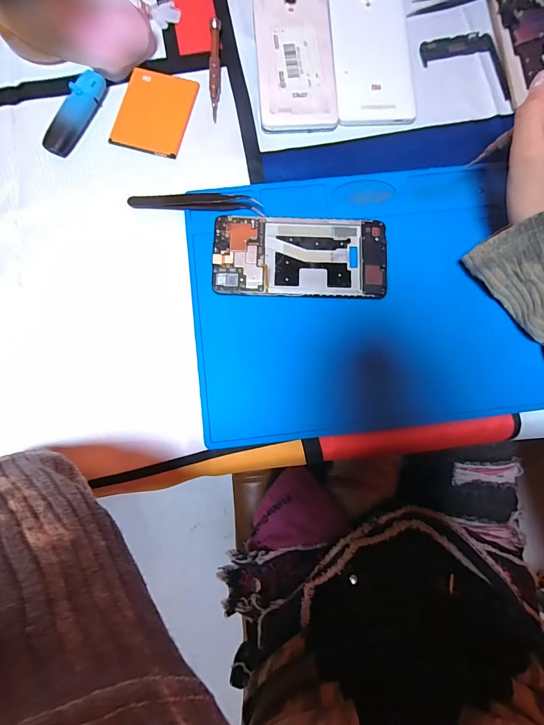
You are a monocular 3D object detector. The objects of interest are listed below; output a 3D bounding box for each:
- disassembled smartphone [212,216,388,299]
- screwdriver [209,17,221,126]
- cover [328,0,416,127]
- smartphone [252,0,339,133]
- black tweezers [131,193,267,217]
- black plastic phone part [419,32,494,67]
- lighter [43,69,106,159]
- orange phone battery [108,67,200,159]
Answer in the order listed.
[{"bbox_3d":[0.025,-0.092,0.309,0.148,0.007,0.070,2,82,-1],"label":"disassembled smartphone"},{"bbox_3d":[-0.054,-0.279,0.336,0.011,0.009,0.101,-1,82,-1],"label":"screwdriver"},{"bbox_3d":[0.096,-0.300,0.341,0.077,0.011,0.154,-3,82,-1],"label":"cover"},{"bbox_3d":[0.022,-0.287,0.335,0.072,0.013,0.142,-4,82,-1],"label":"smartphone"},{"bbox_3d":[-0.068,-0.144,0.309,0.117,0.012,0.014,5,82,0],"label":"black tweezers"},{"bbox_3d":[0.183,-0.315,0.350,0.074,0.004,0.025,-16,82,-3],"label":"black plastic phone part"},{"bbox_3d":[-0.178,-0.226,0.320,0.022,0.015,0.082,26,82,3],"label":"lighter"},{"bbox_3d":[-0.110,-0.235,0.331,0.064,0.004,0.083,14,82,1],"label":"orange phone battery"}]

